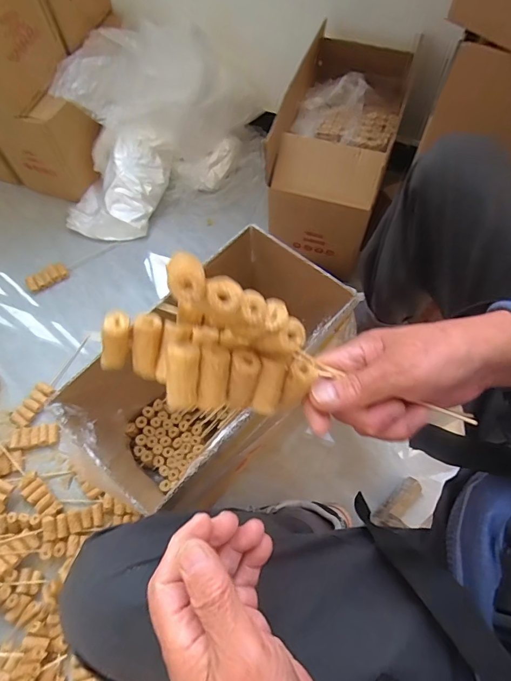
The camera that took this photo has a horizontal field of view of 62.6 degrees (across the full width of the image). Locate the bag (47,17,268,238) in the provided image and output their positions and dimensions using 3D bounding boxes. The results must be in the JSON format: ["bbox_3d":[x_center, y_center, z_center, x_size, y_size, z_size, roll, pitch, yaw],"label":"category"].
[{"bbox_3d":[-0.216,-0.461,0.932,0.449,0.286,0.330,-2,66,0],"label":"bag"}]

